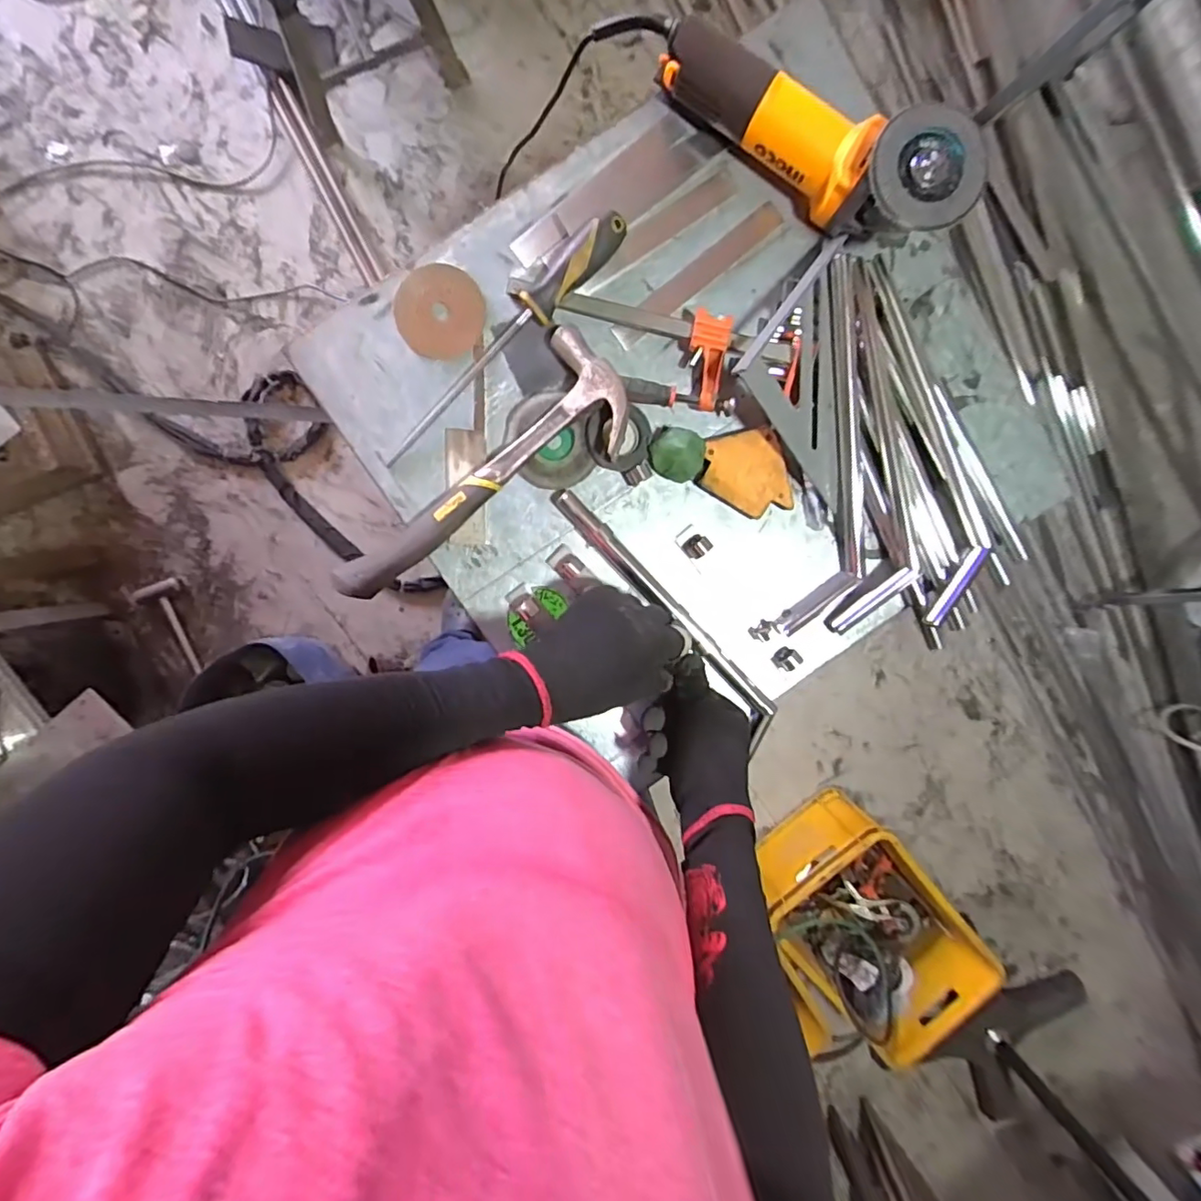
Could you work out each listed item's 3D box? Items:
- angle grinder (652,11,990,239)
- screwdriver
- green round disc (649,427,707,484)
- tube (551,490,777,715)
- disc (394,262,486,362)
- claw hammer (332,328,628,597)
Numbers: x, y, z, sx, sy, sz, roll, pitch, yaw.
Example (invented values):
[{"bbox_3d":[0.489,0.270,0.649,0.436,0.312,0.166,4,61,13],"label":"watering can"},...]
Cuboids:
[{"bbox_3d":[0.173,-0.390,0.495,0.274,0.102,0.083,21,95,-7],"label":"angle grinder"},{"bbox_3d":[-0.096,-0.239,0.522,0.300,0.036,0.044,-43,98,1],"label":"screwdriver"},{"bbox_3d":[0.074,-0.138,0.551,0.054,0.038,0.044,27,94,-8],"label":"green round disc"},{"bbox_3d":[0.065,0.005,0.572,0.021,0.024,0.302,-44,98,1],"label":"tube"},{"bbox_3d":[-0.149,-0.265,0.532,0.079,0.004,0.080,0,99,-2],"label":"disc"},{"bbox_3d":[-0.103,-0.098,0.530,0.117,0.048,0.318,43,92,-8],"label":"claw hammer"}]

